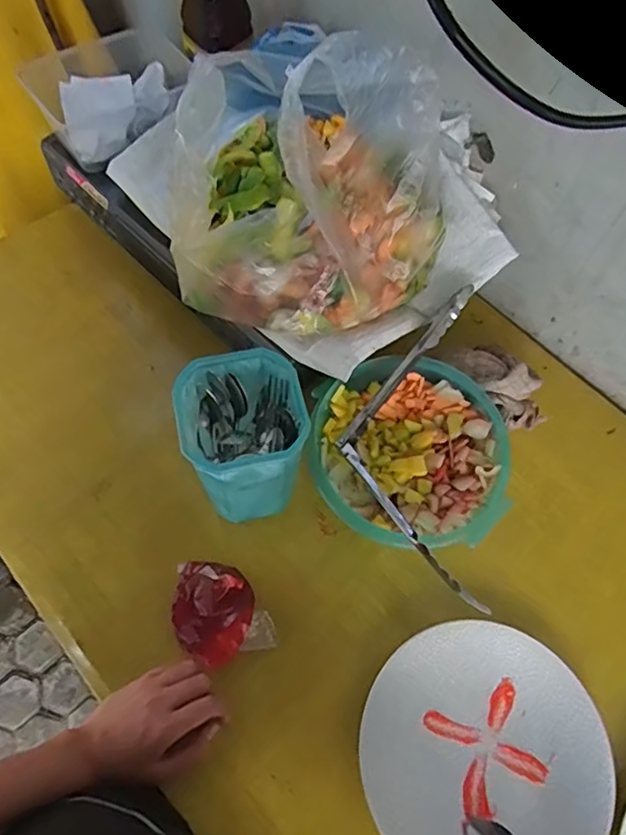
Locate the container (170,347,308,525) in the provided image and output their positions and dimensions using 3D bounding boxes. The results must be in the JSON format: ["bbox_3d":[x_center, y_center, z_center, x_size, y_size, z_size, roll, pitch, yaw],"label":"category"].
[{"bbox_3d":[-0.060,0.027,0.513,0.097,0.162,0.096,1,64,-2],"label":"container"}]

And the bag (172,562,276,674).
[{"bbox_3d":[-0.086,0.164,0.499,0.077,0.055,0.096,-20,66,-12],"label":"bag"}]

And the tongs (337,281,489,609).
[{"bbox_3d":[0.087,0.014,0.529,0.115,0.072,0.313,7,64,1],"label":"tongs"}]

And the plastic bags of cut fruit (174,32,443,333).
[{"bbox_3d":[0.009,-0.198,0.480,0.209,0.188,0.190,14,64,5],"label":"plastic bags of cut fruit"}]

